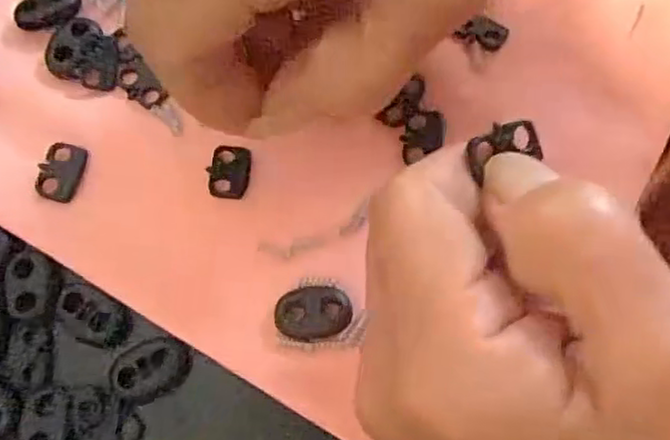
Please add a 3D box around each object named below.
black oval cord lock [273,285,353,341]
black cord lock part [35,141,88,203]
[{"bbox_3d":[-0.006,0.026,0.198,0.022,0.004,0.015,-5,73,0],"label":"black oval cord lock"},{"bbox_3d":[-0.085,-0.015,0.212,0.013,0.004,0.019,12,74,5],"label":"black cord lock part"}]

